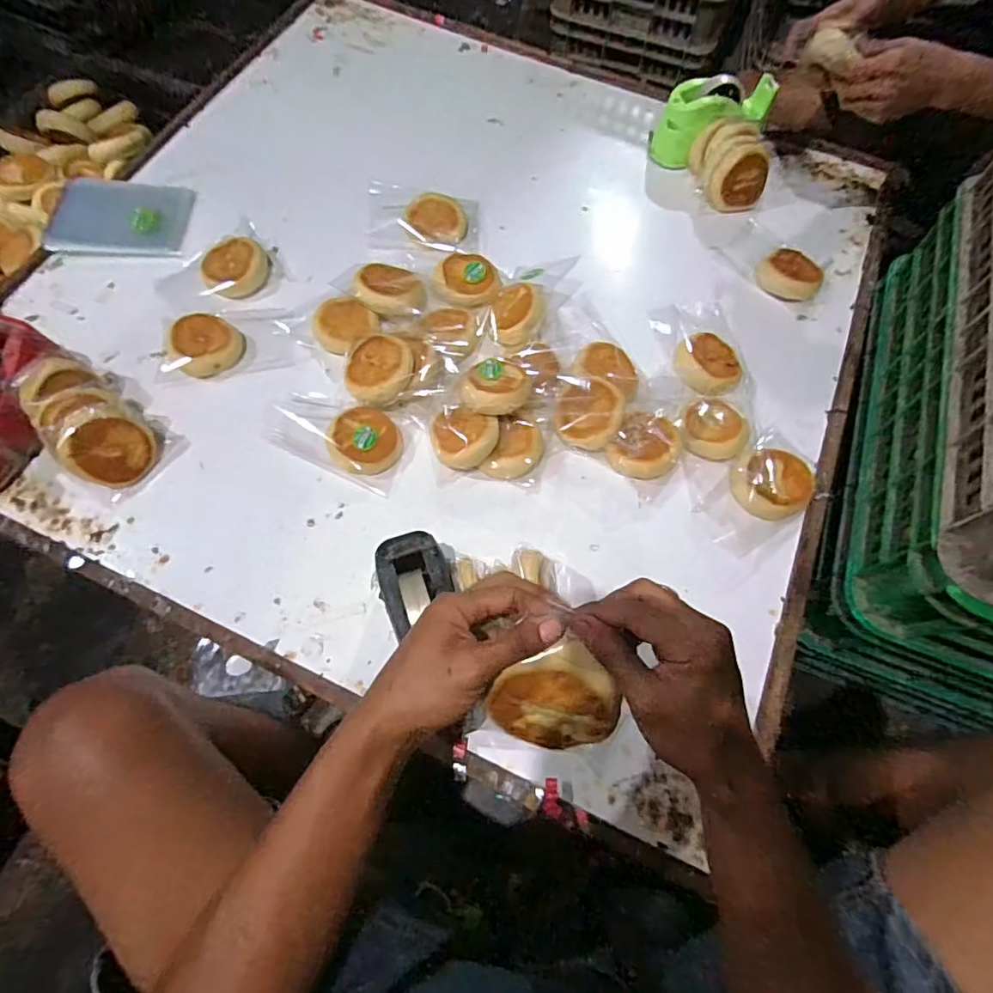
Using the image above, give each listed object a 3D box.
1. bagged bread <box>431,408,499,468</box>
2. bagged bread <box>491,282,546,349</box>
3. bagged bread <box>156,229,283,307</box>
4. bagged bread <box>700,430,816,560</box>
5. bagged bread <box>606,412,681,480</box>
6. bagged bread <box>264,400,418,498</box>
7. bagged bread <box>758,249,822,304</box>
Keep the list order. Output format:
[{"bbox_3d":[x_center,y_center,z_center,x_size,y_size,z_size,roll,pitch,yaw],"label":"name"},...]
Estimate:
[{"bbox_3d":[-0.044,-0.079,0.714,0.085,0.041,0.077,13,103,-7],"label":"bagged bread"},{"bbox_3d":[0.030,-0.269,0.795,0.080,0.038,0.108,17,68,6],"label":"bagged bread"},{"bbox_3d":[-0.412,-0.369,0.864,0.119,0.041,0.131,-34,72,-14],"label":"bagged bread"},{"bbox_3d":[0.354,-0.008,0.703,0.108,0.036,0.188,41,73,15],"label":"bagged bread"},{"bbox_3d":[0.203,-0.067,0.715,0.084,0.053,0.084,0,67,0],"label":"bagged bread"},{"bbox_3d":[-0.218,-0.091,0.731,0.208,0.035,0.108,23,69,9],"label":"bagged bread"},{"bbox_3d":[0.458,-0.343,0.839,0.089,0.041,0.093,0,67,0],"label":"bagged bread"}]

